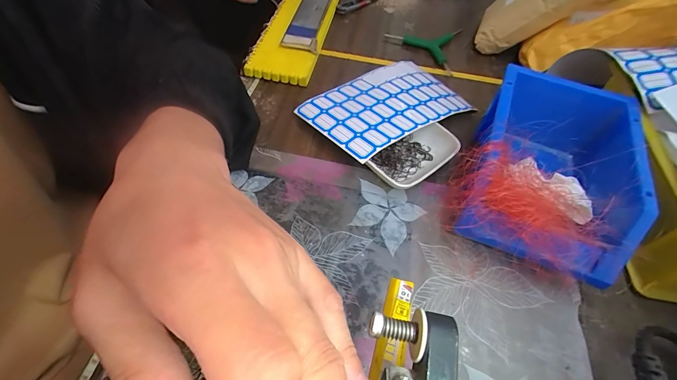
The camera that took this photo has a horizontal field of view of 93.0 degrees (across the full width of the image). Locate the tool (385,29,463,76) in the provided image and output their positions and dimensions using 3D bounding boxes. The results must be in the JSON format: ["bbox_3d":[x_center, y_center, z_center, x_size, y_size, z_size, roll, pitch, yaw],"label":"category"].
[{"bbox_3d":[0.118,-0.208,0.459,0.101,0.017,0.081,17,56,8],"label":"tool"}]

